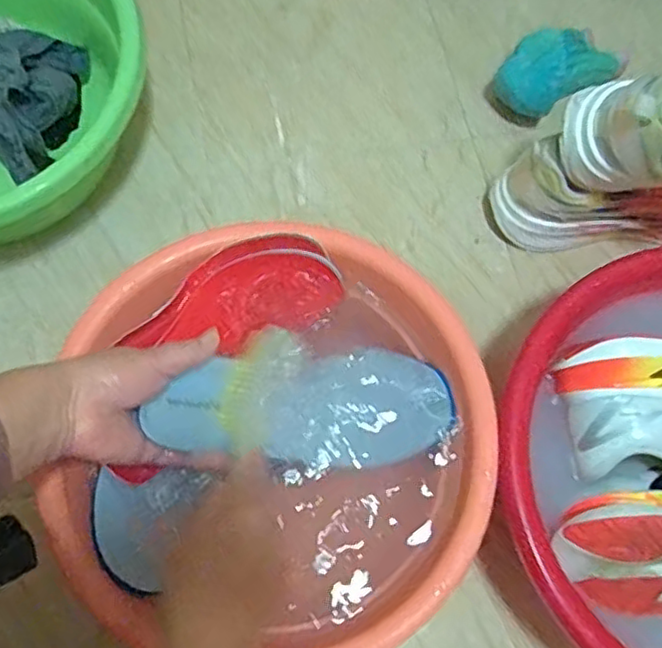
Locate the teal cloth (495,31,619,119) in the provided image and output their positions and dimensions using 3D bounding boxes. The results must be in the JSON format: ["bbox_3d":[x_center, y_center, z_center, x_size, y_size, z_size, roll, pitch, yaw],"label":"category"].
[{"bbox_3d":[0.256,-0.291,0.741,0.156,0.055,0.083,-30,76,-13],"label":"teal cloth"}]

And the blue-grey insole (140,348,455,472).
[{"bbox_3d":[-0.021,0.068,0.517,0.233,0.034,0.091,0,71,-16],"label":"blue-grey insole"}]

